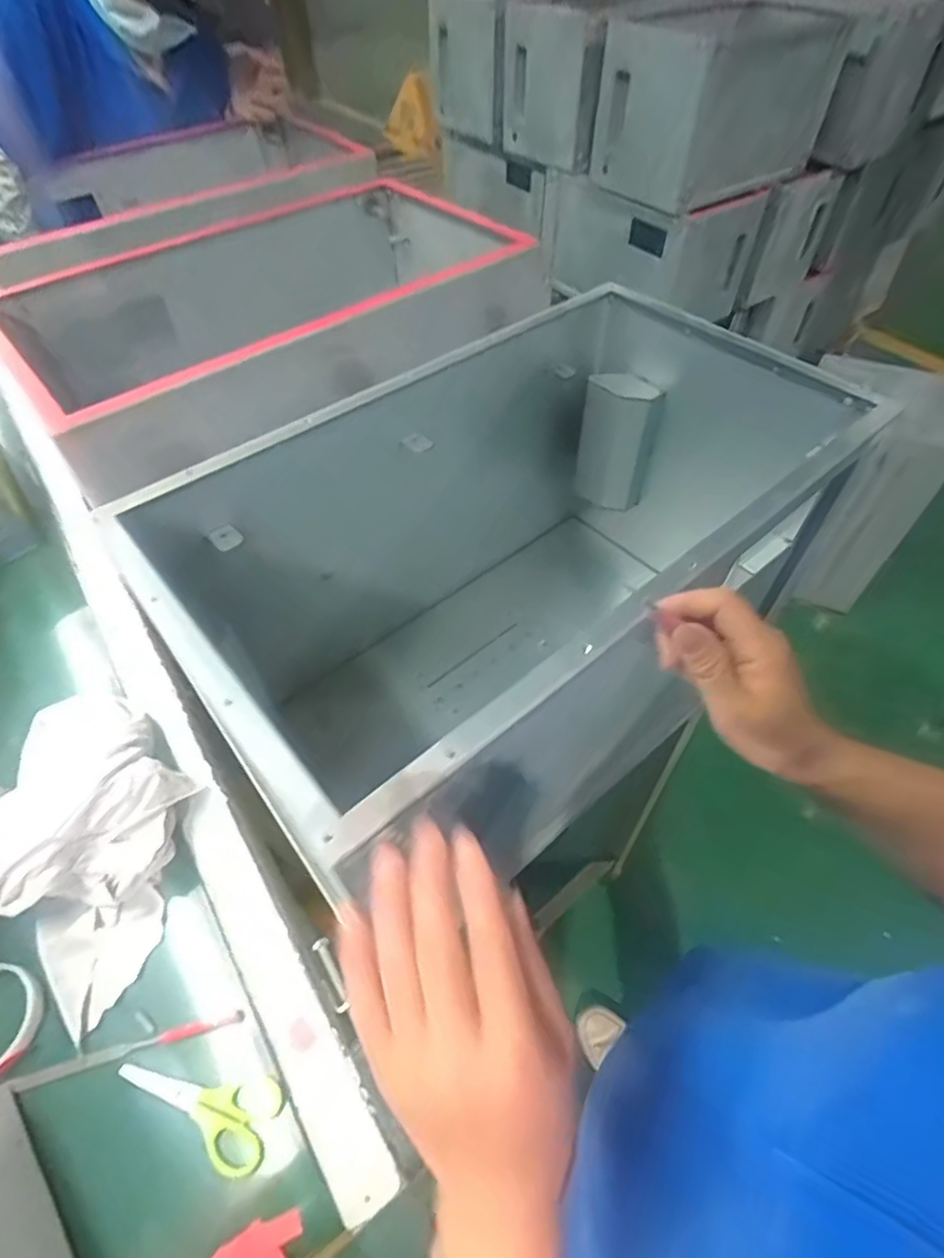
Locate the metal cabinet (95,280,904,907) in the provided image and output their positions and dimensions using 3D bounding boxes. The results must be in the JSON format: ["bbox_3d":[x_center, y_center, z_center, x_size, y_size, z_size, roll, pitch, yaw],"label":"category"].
[{"bbox_3d":[0.035,-0.054,0.576,0.546,0.335,0.327,-29,58,-18],"label":"metal cabinet"}]

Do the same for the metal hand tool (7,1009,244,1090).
[{"bbox_3d":[-0.270,0.331,0.479,0.173,0.004,0.011,-12,54,-7],"label":"metal hand tool"}]

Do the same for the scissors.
[{"bbox_3d":[-0.209,0.356,0.457,0.127,0.004,0.055,13,55,12],"label":"scissors"}]

